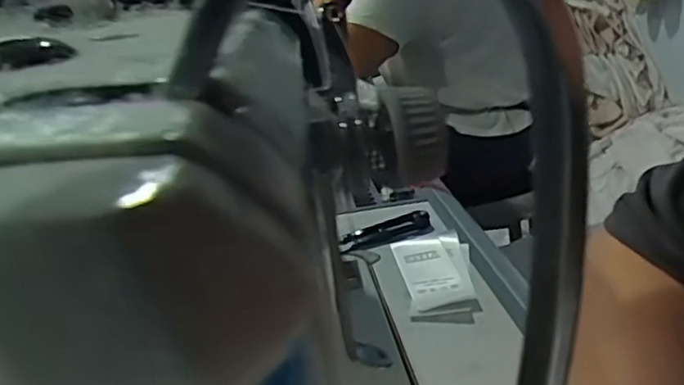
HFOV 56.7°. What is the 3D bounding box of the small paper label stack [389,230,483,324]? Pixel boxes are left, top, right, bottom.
[{"bbox_3d":[0.069,0.060,0.474,0.057,0.013,0.121,-5,21,7],"label":"small paper label stack"}]

